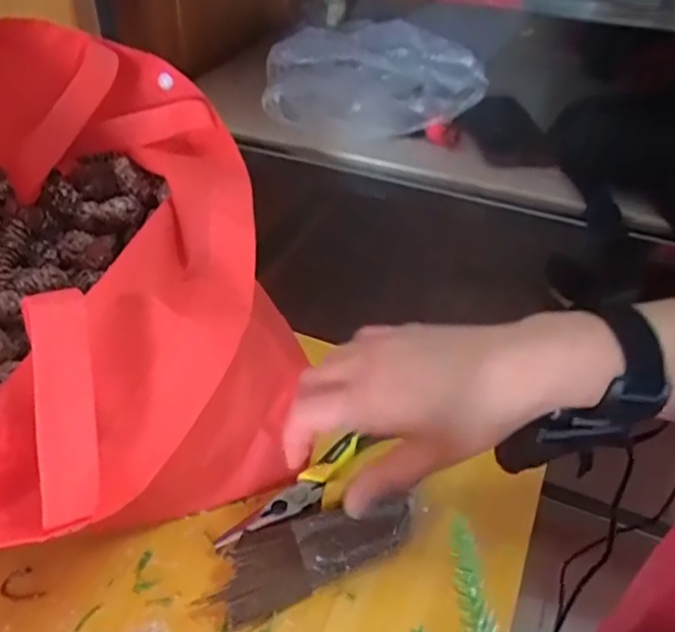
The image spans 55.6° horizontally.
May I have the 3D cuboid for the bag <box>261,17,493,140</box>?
[{"bbox_3d":[0.045,-0.258,0.689,0.215,0.091,0.111,14,42,14],"label":"bag"}]

